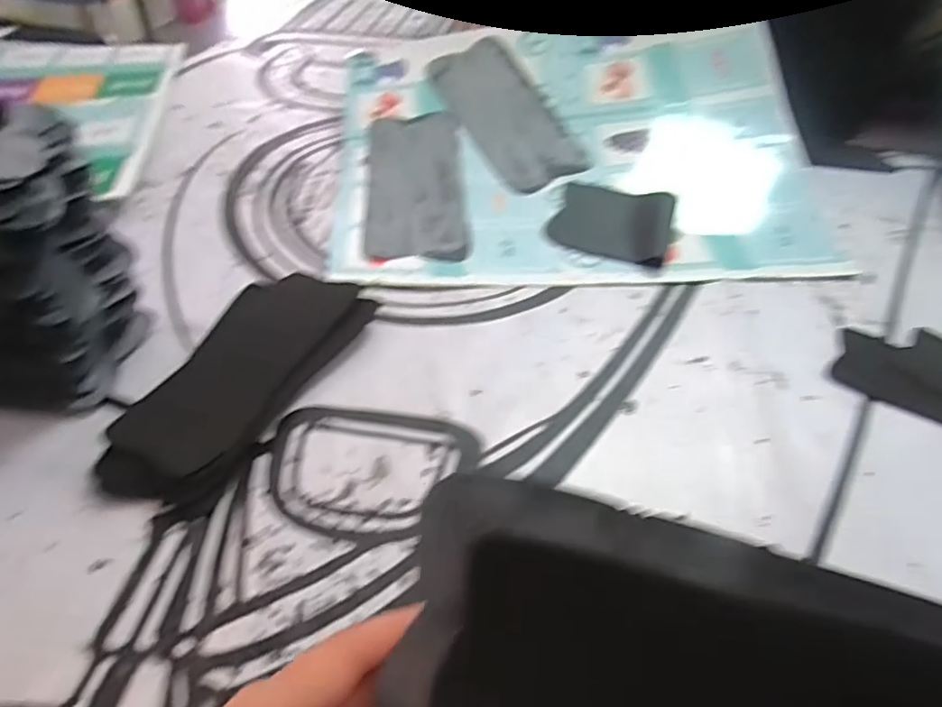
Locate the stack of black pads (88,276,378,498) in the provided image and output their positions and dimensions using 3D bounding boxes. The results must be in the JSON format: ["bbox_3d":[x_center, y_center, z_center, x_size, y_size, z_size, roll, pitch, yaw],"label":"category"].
[{"bbox_3d":[-0.156,0.011,0.389,0.097,0.022,0.196,21,49,15],"label":"stack of black pads"}]

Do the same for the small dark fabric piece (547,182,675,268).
[{"bbox_3d":[0.135,-0.125,0.546,0.107,0.017,0.097,16,48,10],"label":"small dark fabric piece"}]

